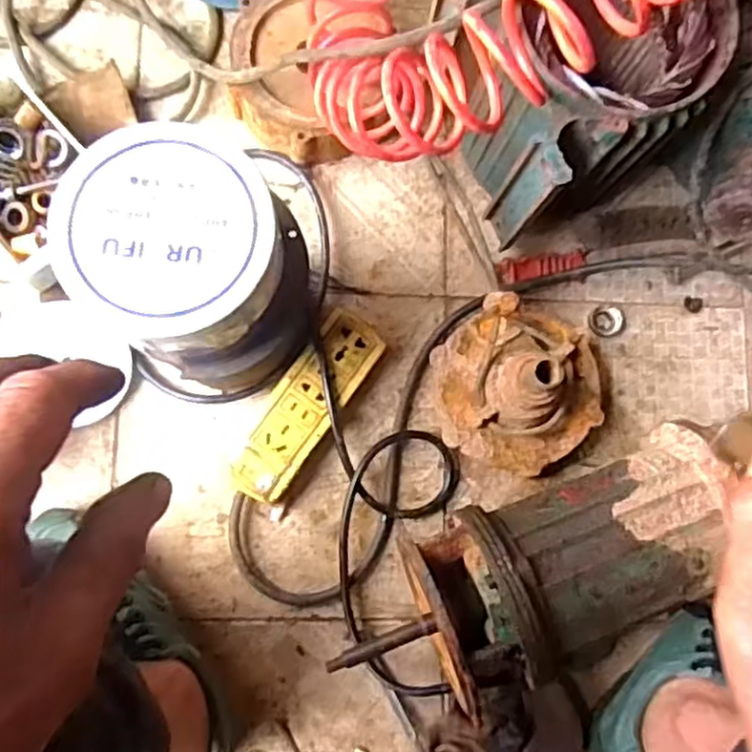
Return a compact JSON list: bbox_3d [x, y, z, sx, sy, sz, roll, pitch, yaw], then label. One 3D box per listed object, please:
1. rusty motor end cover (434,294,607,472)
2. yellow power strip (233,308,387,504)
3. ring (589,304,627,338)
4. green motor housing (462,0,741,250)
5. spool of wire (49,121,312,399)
[{"bbox_3d":[0.131,0.006,0.620,0.144,0.122,0.147,-7,83,-6],"label":"rusty motor end cover"},{"bbox_3d":[-0.062,0.026,0.646,0.057,0.029,0.177,37,81,0],"label":"yellow power strip"},{"bbox_3d":[0.221,-0.052,0.690,0.036,0.007,0.030,-4,83,-6],"label":"ring"},{"bbox_3d":[0.176,-0.218,0.610,0.162,0.207,0.173,-8,84,-5],"label":"green motor housing"},{"bbox_3d":[-0.113,-0.076,0.443,0.133,0.093,0.140,-11,84,-6],"label":"spool of wire"}]

